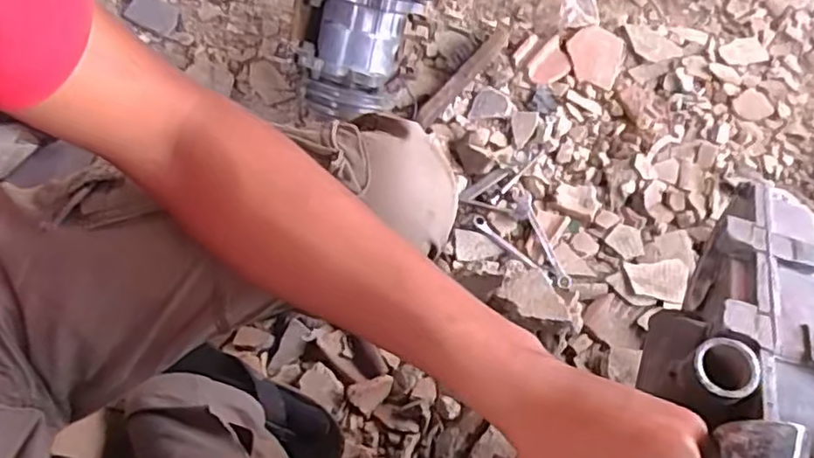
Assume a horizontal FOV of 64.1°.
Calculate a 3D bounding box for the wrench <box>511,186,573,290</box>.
[{"bbox_3d":[0.182,0.012,0.896,0.030,0.006,0.154,-16,70,-11],"label":"wrench"}]

